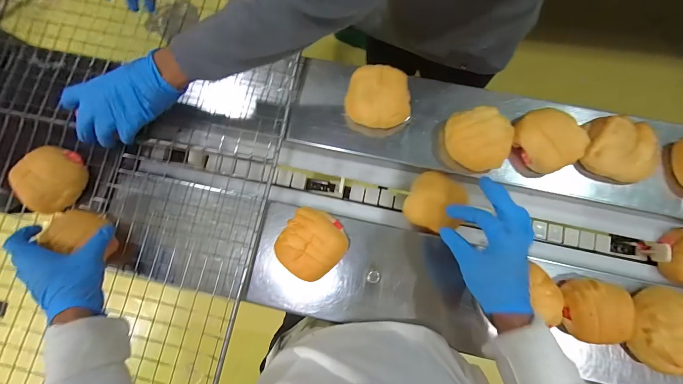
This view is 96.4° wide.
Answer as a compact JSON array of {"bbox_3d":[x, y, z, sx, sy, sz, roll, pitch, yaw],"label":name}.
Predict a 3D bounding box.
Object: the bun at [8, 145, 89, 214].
[{"bbox_3d":[-0.446,-0.019,0.469,0.088,0.047,0.102,10,82,3],"label":"bun"}]

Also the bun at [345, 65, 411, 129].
[{"bbox_3d":[0.058,-0.149,0.475,0.099,0.043,0.089,-5,82,1],"label":"bun"}]

